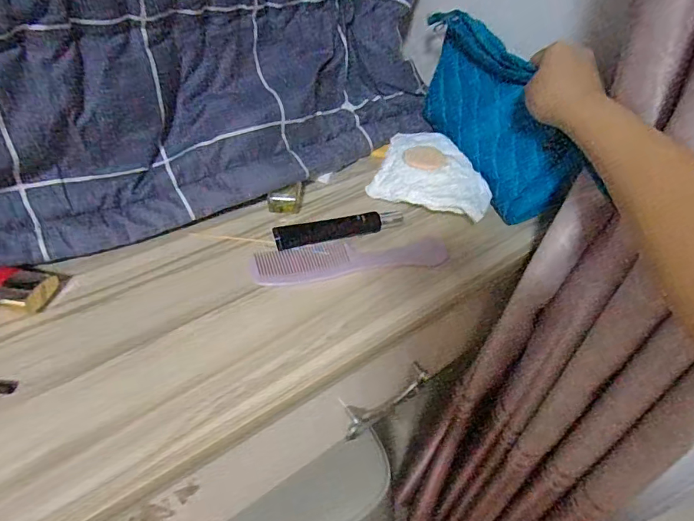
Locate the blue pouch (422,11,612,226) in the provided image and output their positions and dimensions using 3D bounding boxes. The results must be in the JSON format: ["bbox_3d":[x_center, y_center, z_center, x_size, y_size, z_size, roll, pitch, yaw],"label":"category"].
[{"bbox_3d":[0.171,-0.177,0.549,0.042,0.137,0.275,-14,63,-17],"label":"blue pouch"}]

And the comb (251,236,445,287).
[{"bbox_3d":[0.010,0.000,0.480,0.214,0.009,0.052,-5,48,-17],"label":"comb"}]

